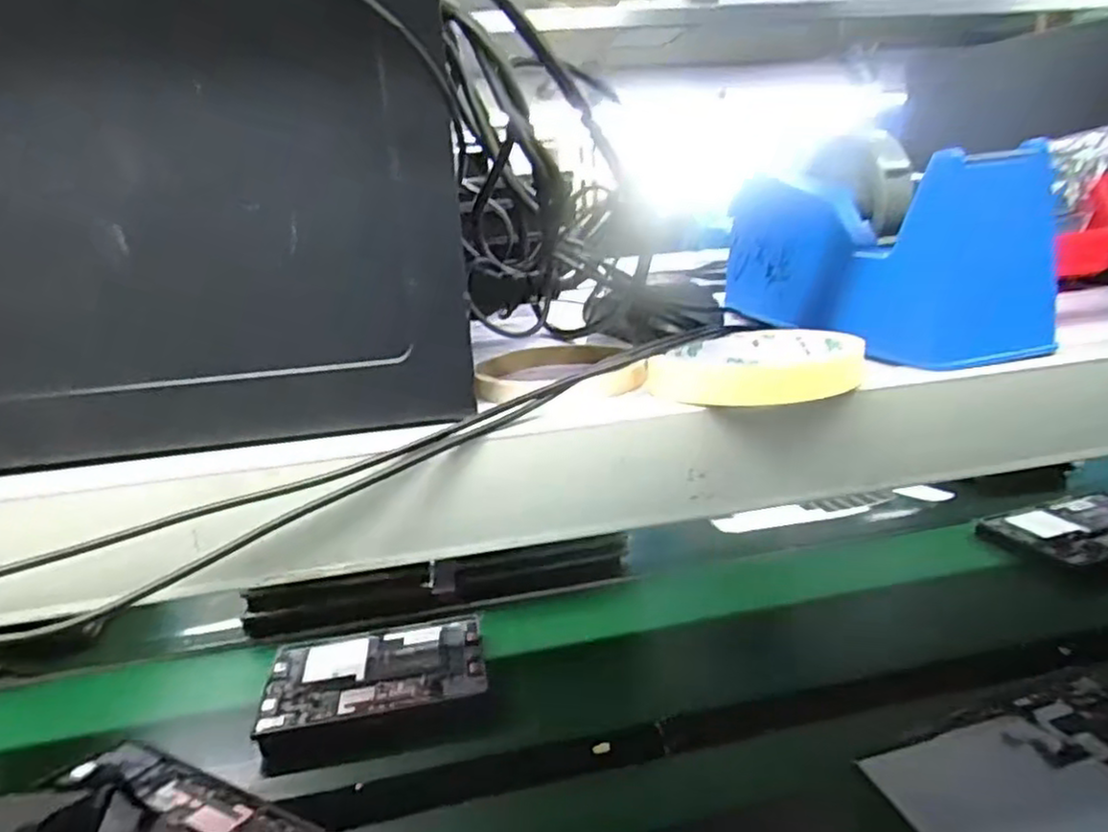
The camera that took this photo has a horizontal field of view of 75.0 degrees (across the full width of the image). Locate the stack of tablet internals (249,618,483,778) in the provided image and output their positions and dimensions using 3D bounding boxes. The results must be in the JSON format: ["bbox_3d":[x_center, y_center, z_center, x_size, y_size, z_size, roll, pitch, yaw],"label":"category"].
[{"bbox_3d":[-0.209,0.328,0.869,0.259,0.060,0.187,-7,17,-10],"label":"stack of tablet internals"}]

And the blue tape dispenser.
[{"bbox_3d":[0.169,-0.095,0.394,0.068,0.097,0.186,-8,17,-13],"label":"blue tape dispenser"}]

